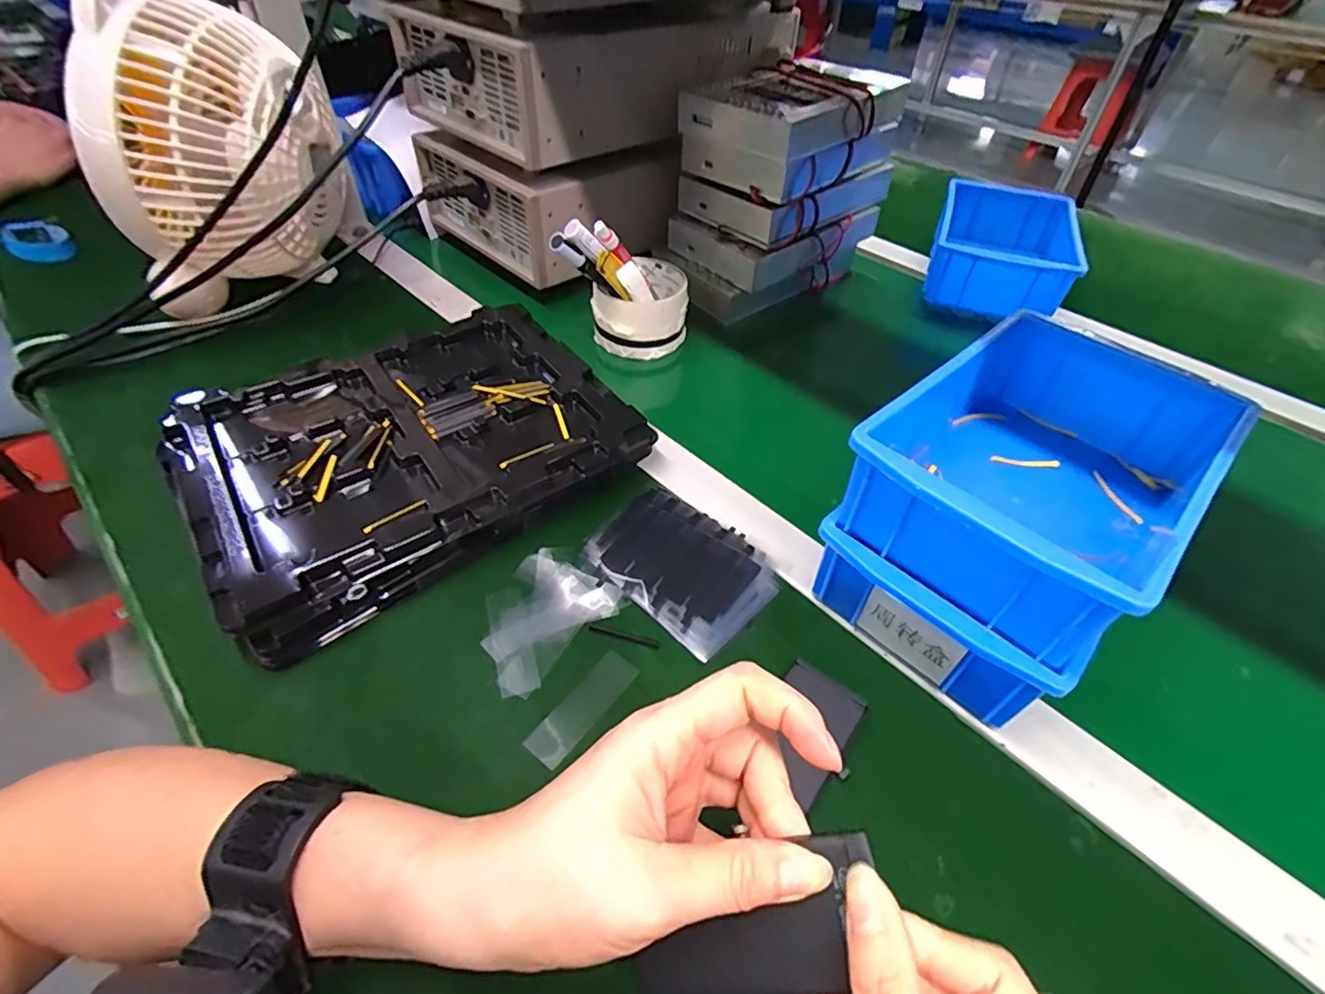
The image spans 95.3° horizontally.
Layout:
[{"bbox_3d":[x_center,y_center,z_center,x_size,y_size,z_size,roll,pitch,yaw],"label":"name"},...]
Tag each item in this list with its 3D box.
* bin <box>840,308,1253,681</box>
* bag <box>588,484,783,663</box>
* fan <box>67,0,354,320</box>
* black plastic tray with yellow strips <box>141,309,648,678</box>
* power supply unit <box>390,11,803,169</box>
[{"bbox_3d":[0.204,-0.020,0.325,0.203,0.064,0.129,-34,56,-29],"label":"bin"},{"bbox_3d":[0.011,0.041,0.379,0.110,0.010,0.079,36,55,28],"label":"bag"},{"bbox_3d":[-0.344,-0.264,0.476,0.169,0.202,0.146,-29,54,-26],"label":"fan"},{"bbox_3d":[-0.168,-0.041,0.412,0.264,0.031,0.207,-29,54,-26],"label":"black plastic tray with yellow strips"},{"bbox_3d":[-0.053,-0.421,0.588,0.341,0.086,0.196,-32,55,-28],"label":"power supply unit"}]

